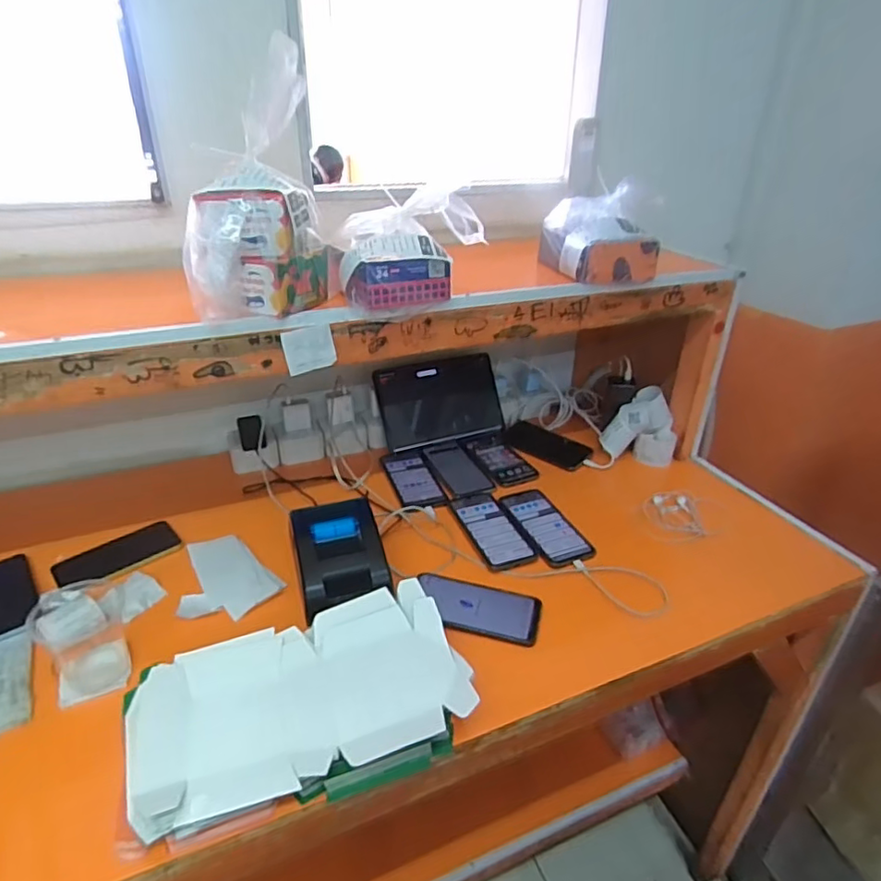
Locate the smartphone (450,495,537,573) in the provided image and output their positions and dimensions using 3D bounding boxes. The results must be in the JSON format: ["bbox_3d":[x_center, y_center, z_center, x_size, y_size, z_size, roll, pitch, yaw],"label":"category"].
[{"bbox_3d":[0.079,0.136,0.910,0.080,0.015,0.168,-10,32,-19],"label":"smartphone"}]

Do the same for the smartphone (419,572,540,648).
[{"bbox_3d":[0.050,0.212,0.770,0.159,0.016,0.090,8,31,12],"label":"smartphone"}]

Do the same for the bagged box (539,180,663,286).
[{"bbox_3d":[0.236,-0.312,0.897,0.116,0.100,0.173,-6,31,-12],"label":"bagged box"}]

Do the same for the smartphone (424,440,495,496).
[{"bbox_3d":[0.032,0.050,1.057,0.080,0.006,0.171,-10,32,-19],"label":"smartphone"}]

